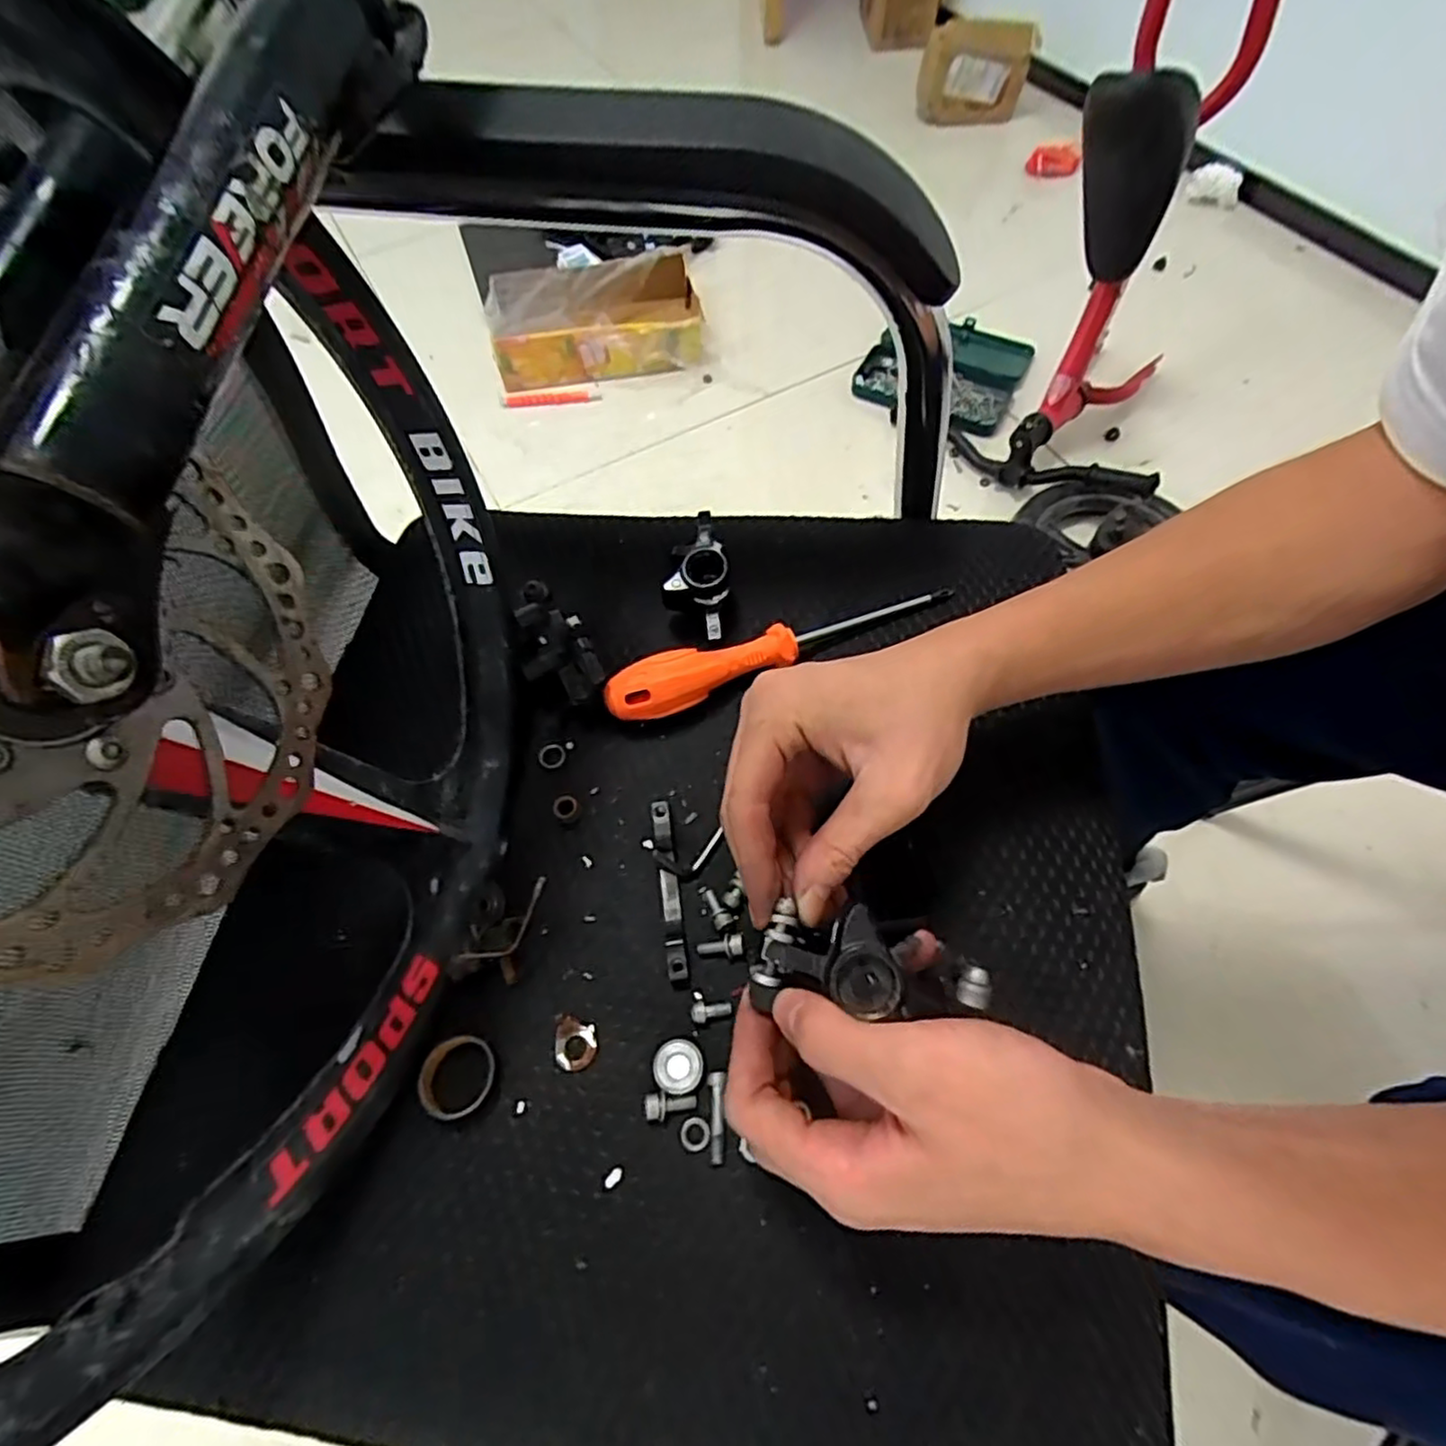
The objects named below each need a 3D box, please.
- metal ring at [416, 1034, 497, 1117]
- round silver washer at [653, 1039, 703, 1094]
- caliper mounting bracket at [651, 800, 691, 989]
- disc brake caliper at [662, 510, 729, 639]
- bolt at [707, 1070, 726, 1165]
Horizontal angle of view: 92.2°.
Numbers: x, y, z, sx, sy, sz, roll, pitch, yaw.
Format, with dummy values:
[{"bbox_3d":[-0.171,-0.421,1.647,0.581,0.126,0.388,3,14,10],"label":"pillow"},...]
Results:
[{"bbox_3d":[-0.114,0.151,0.298,0.031,0.010,0.031,-1,62,2],"label":"metal ring"},{"bbox_3d":[-0.019,0.147,0.299,0.021,0.004,0.021,-1,62,2],"label":"round silver washer"},{"bbox_3d":[-0.026,0.081,0.336,0.009,0.010,0.088,-8,62,-2],"label":"caliper mounting bracket"},{"bbox_3d":[-0.014,-0.085,0.398,0.036,0.030,0.064,4,62,4],"label":"disc brake caliper"},{"bbox_3d":[-0.002,0.164,0.290,0.007,0.005,0.034,-4,61,0],"label":"bolt"}]

